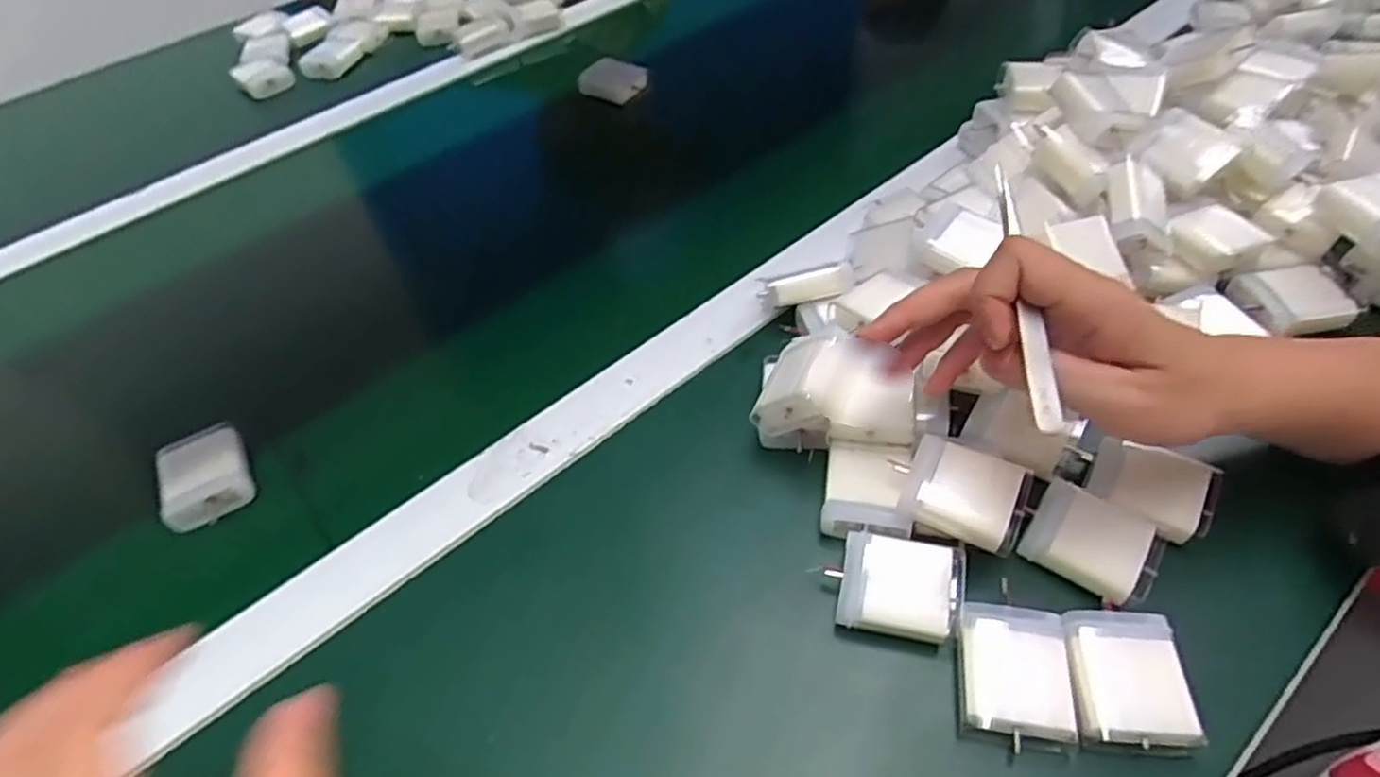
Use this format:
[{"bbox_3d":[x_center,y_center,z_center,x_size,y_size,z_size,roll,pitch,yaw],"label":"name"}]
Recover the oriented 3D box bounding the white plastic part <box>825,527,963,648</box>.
[{"bbox_3d":[0.092,0.087,0.329,0.053,0.013,0.042,10,52,14],"label":"white plastic part"}]

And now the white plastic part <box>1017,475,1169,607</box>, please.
[{"bbox_3d":[0.183,0.069,0.335,0.053,0.011,0.043,28,58,26],"label":"white plastic part"}]

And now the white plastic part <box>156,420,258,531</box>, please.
[{"bbox_3d":[-0.267,0.048,0.408,0.045,0.015,0.055,-28,53,-17],"label":"white plastic part"}]

